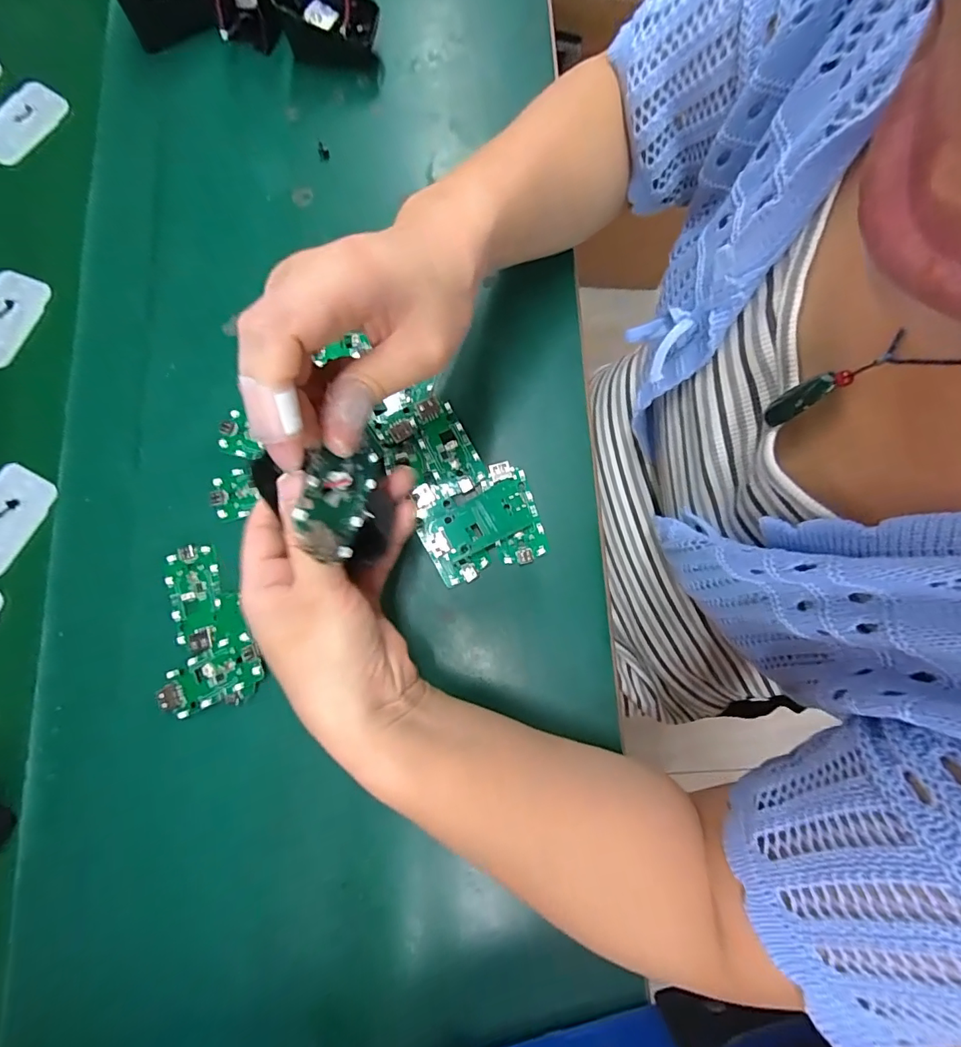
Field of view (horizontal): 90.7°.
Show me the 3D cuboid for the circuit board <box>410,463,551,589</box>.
[{"bbox_3d":[0.000,-0.001,0.293,0.072,0.006,0.063,-18,80,-3],"label":"circuit board"}]

